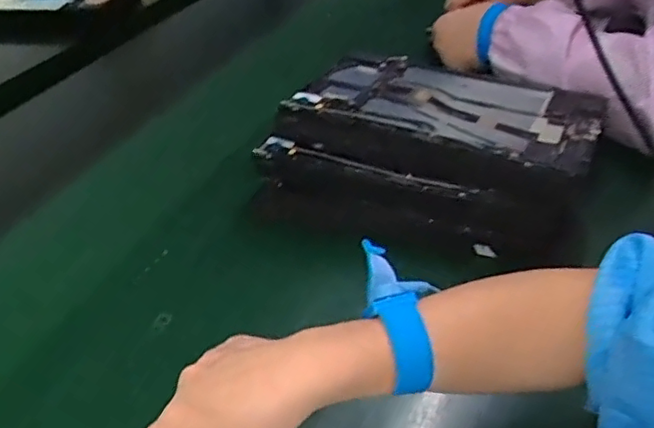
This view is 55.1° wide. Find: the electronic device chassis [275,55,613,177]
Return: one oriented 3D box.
[{"bbox_3d":[0.101,-0.094,0.523,0.236,0.011,0.139,16,38,22],"label":"electronic device chassis"}]

